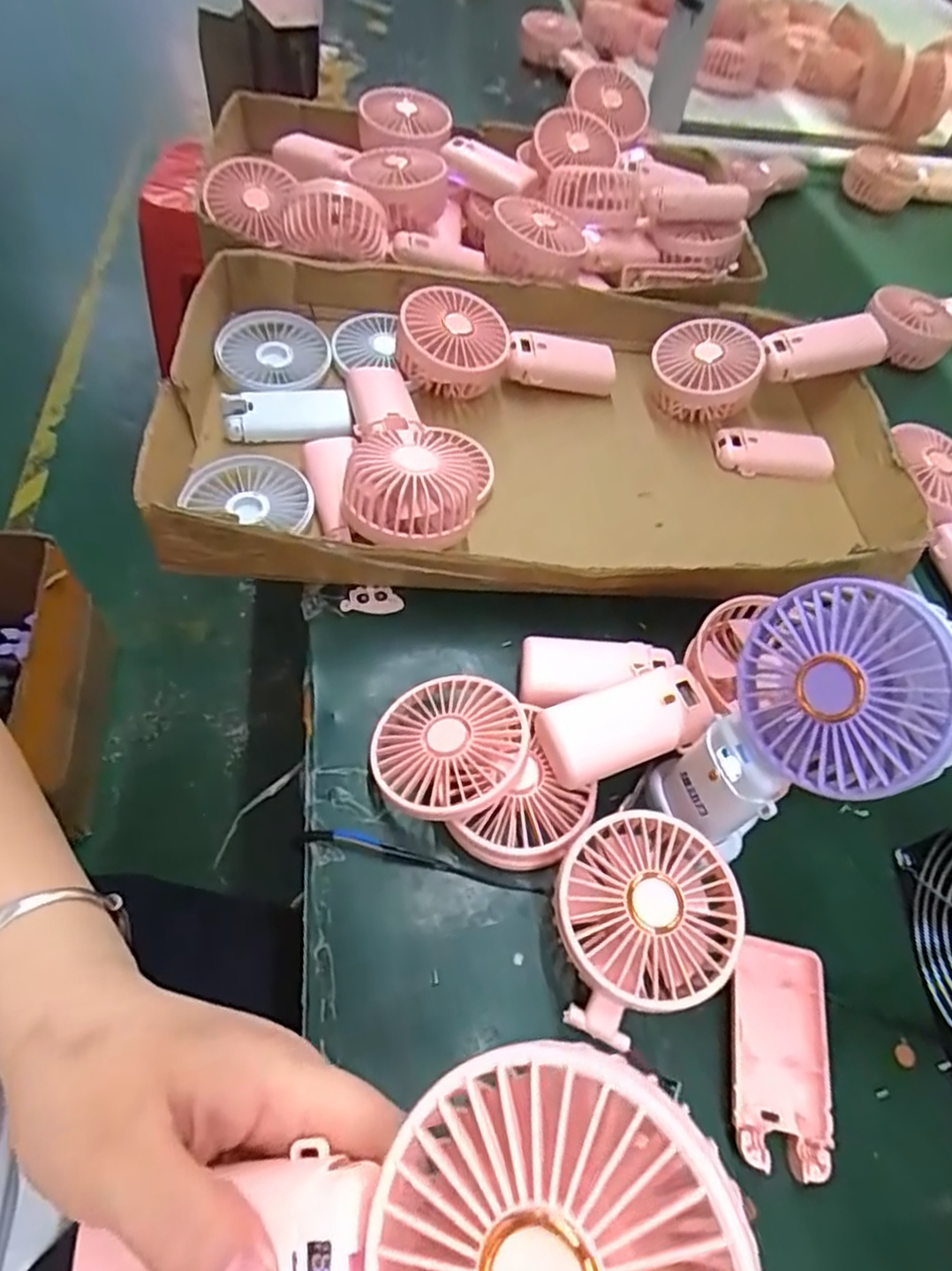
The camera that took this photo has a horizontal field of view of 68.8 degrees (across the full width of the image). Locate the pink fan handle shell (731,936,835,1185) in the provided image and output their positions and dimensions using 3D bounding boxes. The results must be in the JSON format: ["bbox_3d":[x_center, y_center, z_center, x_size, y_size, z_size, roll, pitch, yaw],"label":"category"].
[{"bbox_3d":[0.146,0.200,0.336,0.047,0.014,0.097,16,56,3],"label":"pink fan handle shell"}]

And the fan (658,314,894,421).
[{"bbox_3d":[0.240,-0.231,0.587,0.178,0.045,0.074,-10,56,5],"label":"fan"}]

